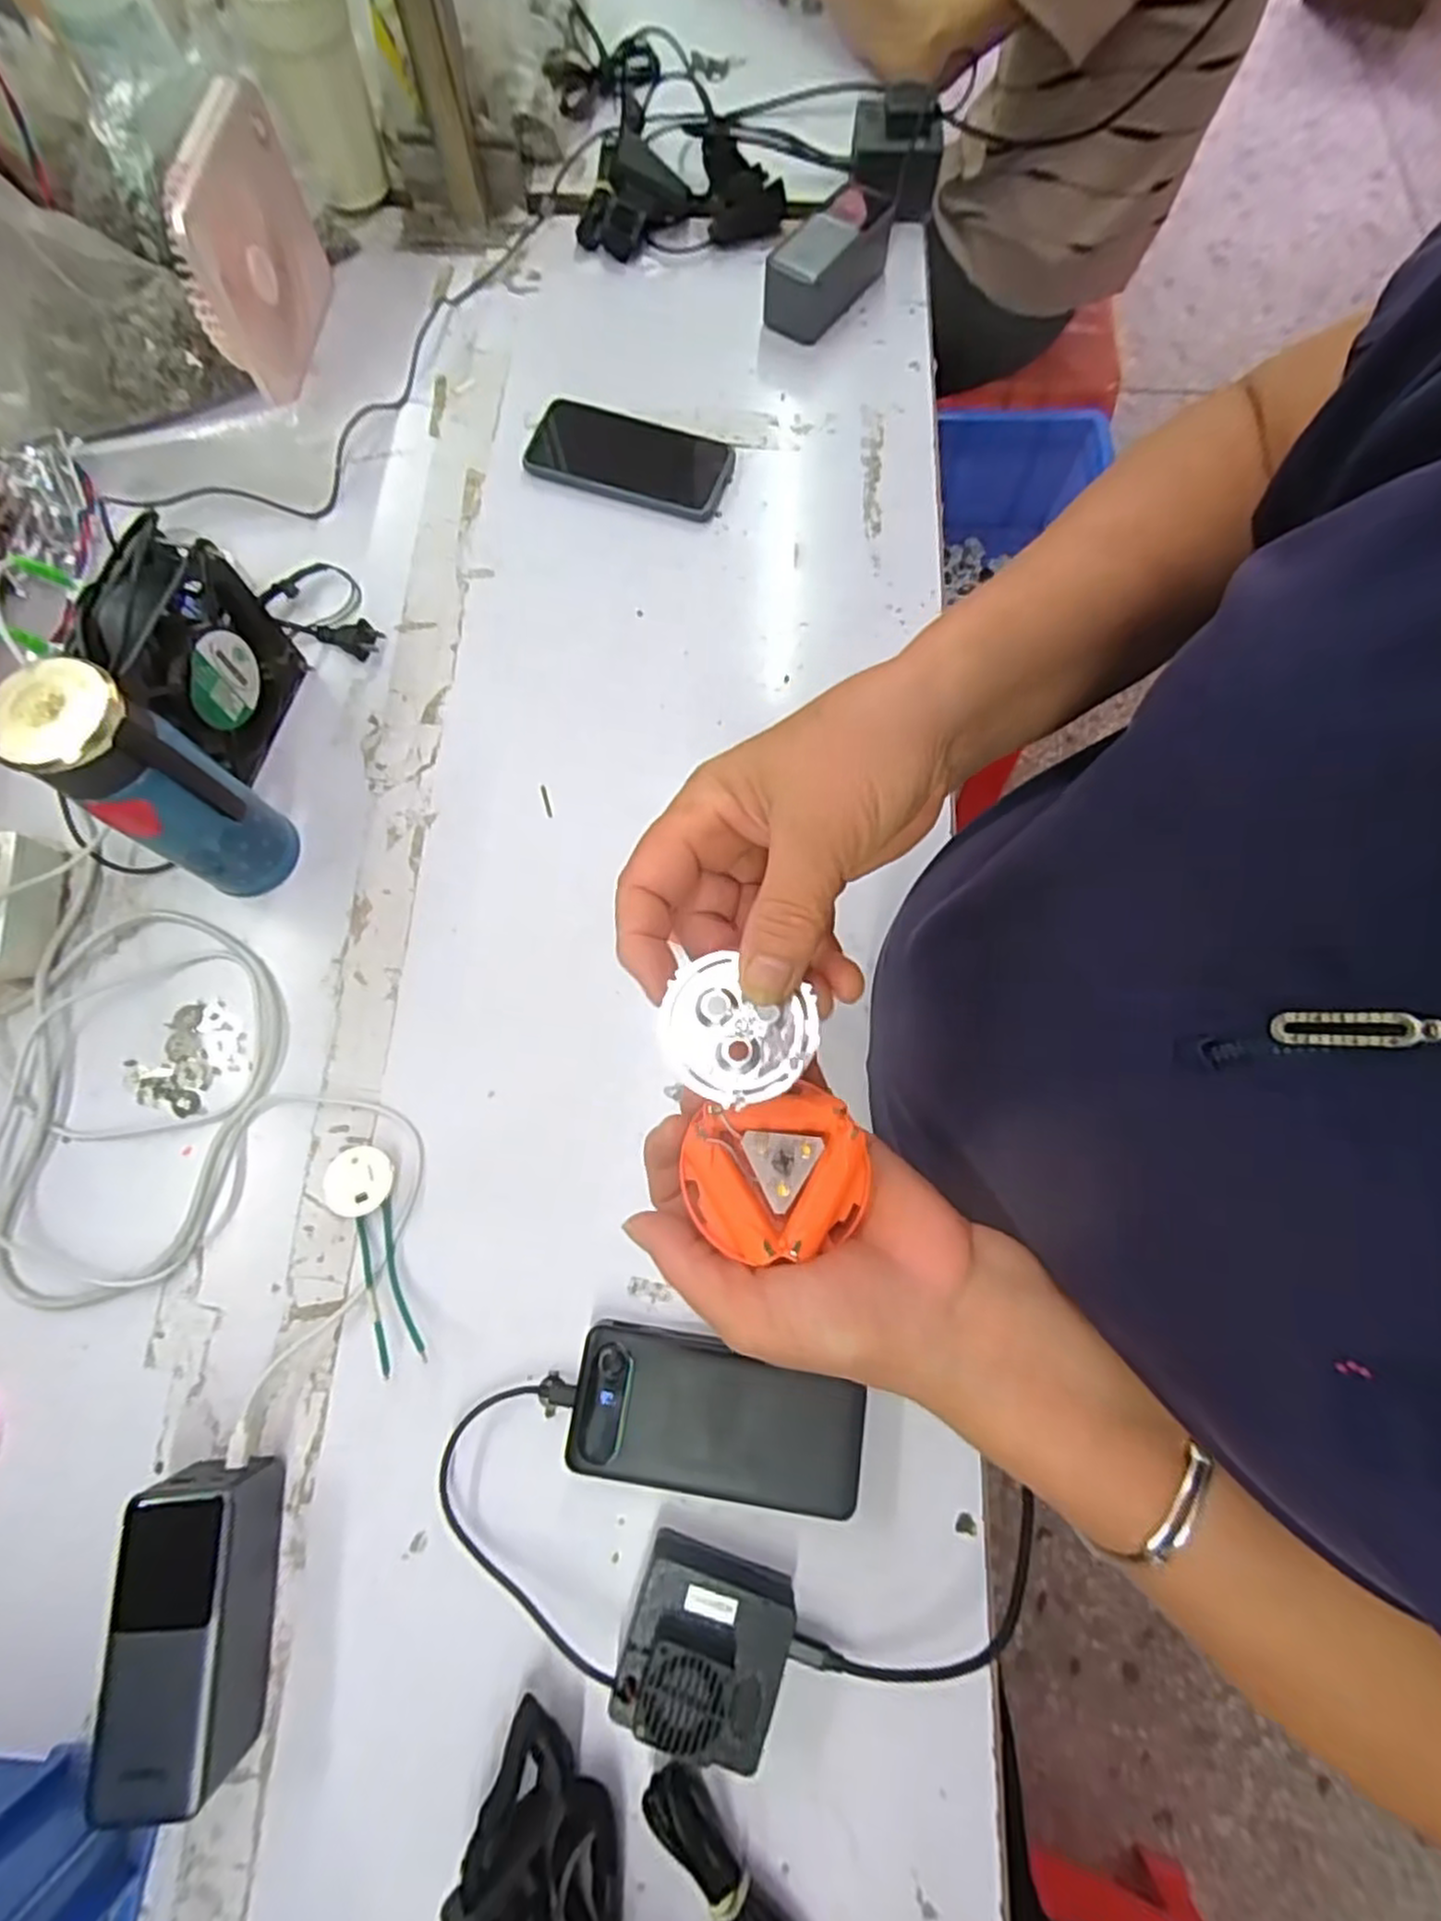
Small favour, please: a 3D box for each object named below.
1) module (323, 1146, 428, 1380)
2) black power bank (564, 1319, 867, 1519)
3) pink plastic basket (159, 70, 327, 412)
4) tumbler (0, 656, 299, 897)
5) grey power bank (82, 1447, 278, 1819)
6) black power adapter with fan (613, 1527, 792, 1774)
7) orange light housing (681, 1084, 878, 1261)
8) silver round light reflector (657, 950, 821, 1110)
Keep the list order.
[{"bbox_3d":[-0.202,0.171,0.431,0.040,0.025,0.122,-18,75,-5],"label":"module"},{"bbox_3d":[-0.001,0.251,0.408,0.155,0.031,0.075,10,74,2],"label":"black power bank"},{"bbox_3d":[-0.359,-0.543,0.572,0.032,0.130,0.163,4,74,1],"label":"pink plastic basket"},{"bbox_3d":[-0.319,-0.095,0.434,0.059,0.170,0.064,36,77,9],"label":"tumbler"},{"bbox_3d":[-0.262,0.332,0.371,0.059,0.055,0.134,-5,74,-2],"label":"grey power bank"},{"bbox_3d":[-0.008,0.345,0.373,0.077,0.046,0.070,18,75,4],"label":"black power adapter with fan"},{"bbox_3d":[0.019,0.072,0.253,0.061,0.015,0.051,-13,75,-4],"label":"orange light housing"},{"bbox_3d":[0.005,0.023,0.231,0.047,0.004,0.042,27,76,7],"label":"silver round light reflector"}]

